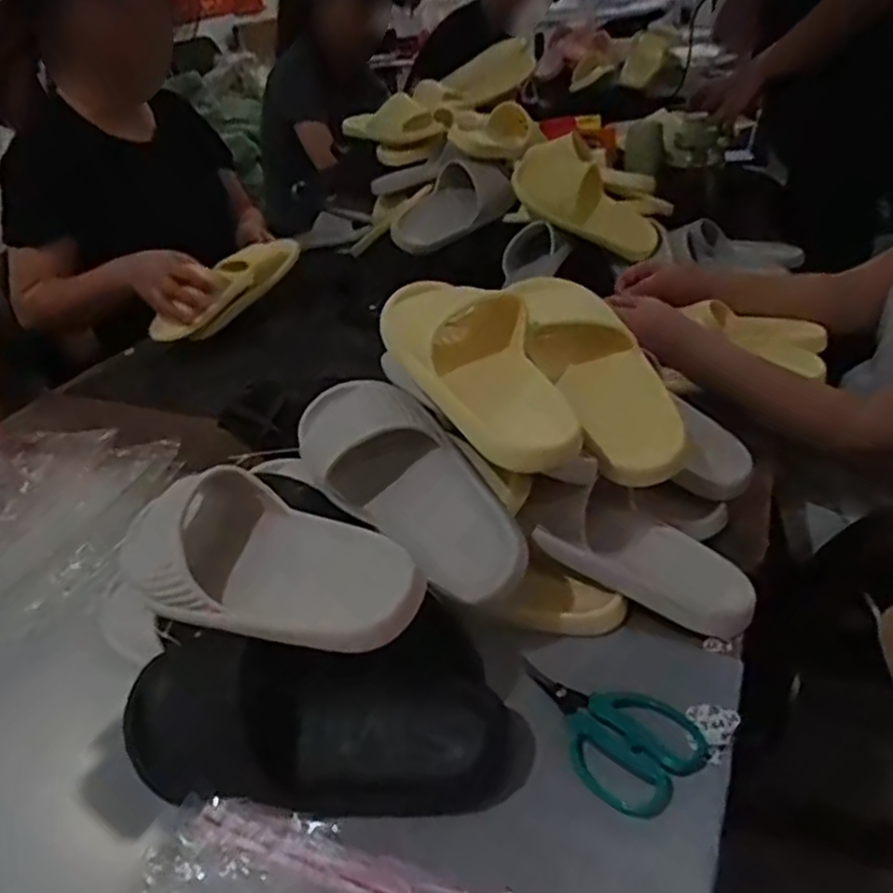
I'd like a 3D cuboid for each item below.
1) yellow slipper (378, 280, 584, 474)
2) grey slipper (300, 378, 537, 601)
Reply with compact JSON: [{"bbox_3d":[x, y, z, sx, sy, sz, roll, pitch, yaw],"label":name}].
[{"bbox_3d":[0.028,-0.063,0.583,0.105,0.059,0.234,-18,47,-16],"label":"yellow slipper"},{"bbox_3d":[-0.030,0.033,0.598,0.105,0.078,0.261,-44,55,0],"label":"grey slipper"}]

